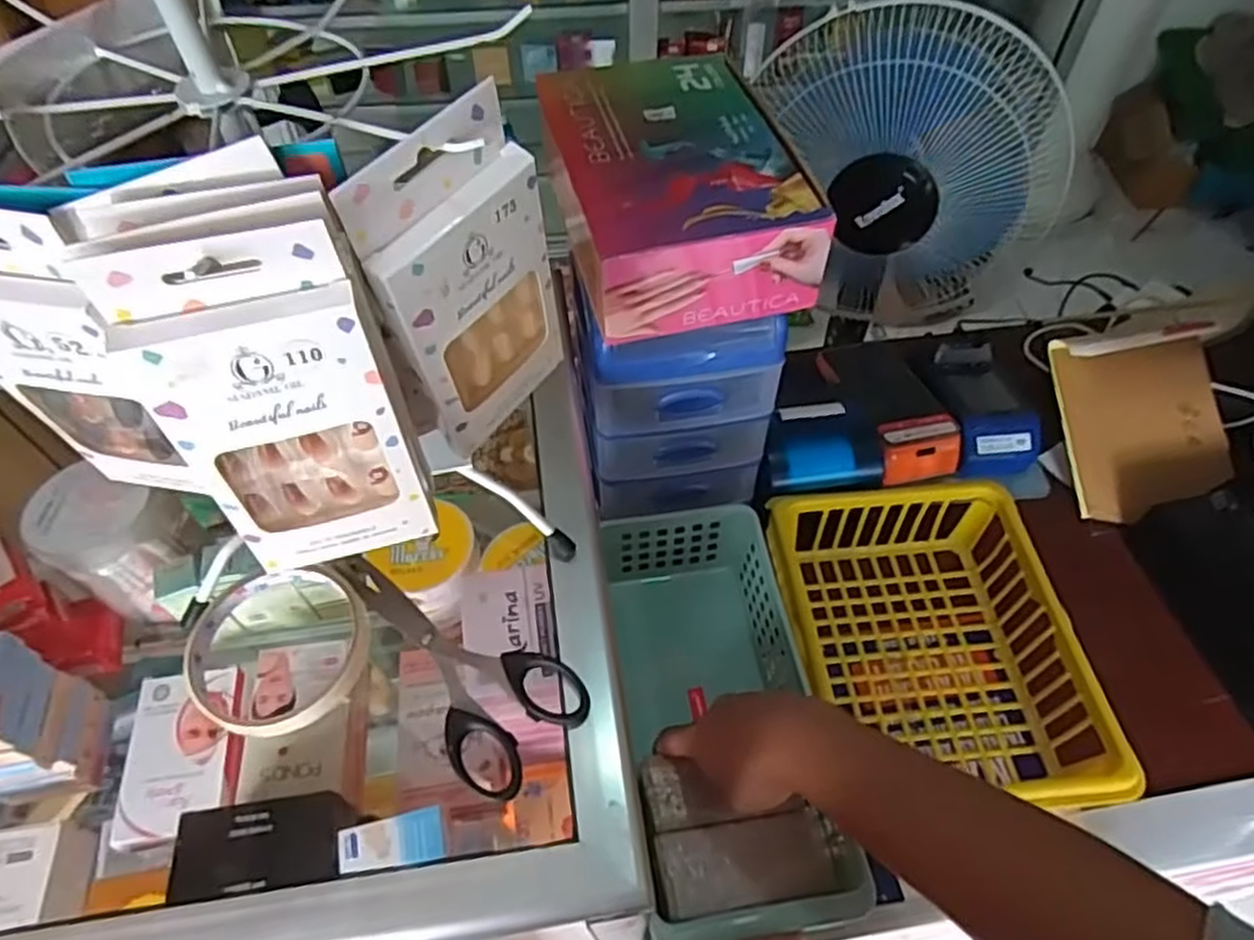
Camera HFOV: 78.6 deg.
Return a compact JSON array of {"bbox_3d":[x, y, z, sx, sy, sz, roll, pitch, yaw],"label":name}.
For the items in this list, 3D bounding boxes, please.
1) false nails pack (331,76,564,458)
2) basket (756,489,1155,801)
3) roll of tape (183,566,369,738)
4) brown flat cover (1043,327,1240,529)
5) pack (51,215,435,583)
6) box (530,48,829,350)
[{"bbox_3d":[-0.057,-0.064,0.288,0.016,0.135,0.075,32,61,21],"label":"false nails pack"},{"bbox_3d":[0.228,0.138,0.597,0.199,0.081,0.247,-5,54,-3],"label":"basket"},{"bbox_3d":[-0.170,0.087,0.376,0.084,0.015,0.083,0,54,0],"label":"roll of tape"},{"bbox_3d":[0.479,-0.044,0.707,0.143,0.018,0.164,-6,87,-2],"label":"brown flat cover"},{"bbox_3d":[-0.111,-0.016,0.257,0.069,0.133,0.022,-14,55,-9],"label":"pack"},{"bbox_3d":[0.027,-0.188,0.507,0.148,0.063,0.203,-10,55,-7],"label":"box"}]

